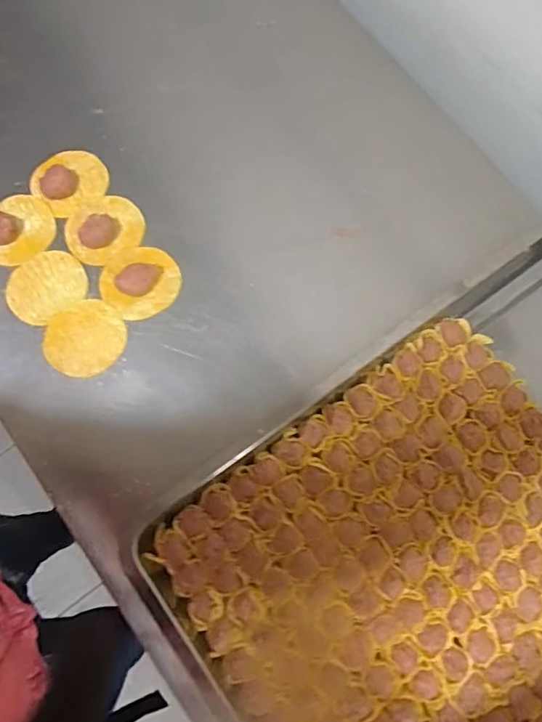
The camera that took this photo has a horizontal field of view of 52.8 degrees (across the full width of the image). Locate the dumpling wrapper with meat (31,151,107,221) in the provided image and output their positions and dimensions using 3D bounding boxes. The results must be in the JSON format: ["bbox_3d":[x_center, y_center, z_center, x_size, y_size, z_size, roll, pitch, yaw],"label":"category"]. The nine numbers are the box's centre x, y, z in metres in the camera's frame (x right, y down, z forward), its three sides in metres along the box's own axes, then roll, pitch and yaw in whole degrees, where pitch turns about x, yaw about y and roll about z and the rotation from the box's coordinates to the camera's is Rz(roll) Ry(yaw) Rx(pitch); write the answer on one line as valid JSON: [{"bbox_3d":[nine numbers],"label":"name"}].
[{"bbox_3d":[-0.225,-0.202,0.615,0.078,0.015,0.069,-43,80,-10],"label":"dumpling wrapper with meat"}]

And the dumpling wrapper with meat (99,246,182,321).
[{"bbox_3d":[-0.141,-0.089,0.582,0.078,0.022,0.081,0,76,0],"label":"dumpling wrapper with meat"}]

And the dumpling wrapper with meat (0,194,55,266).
[{"bbox_3d":[-0.278,-0.143,0.597,0.075,0.022,0.084,44,80,10],"label":"dumpling wrapper with meat"}]

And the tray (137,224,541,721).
[{"bbox_3d":[0.203,0.145,0.511,0.577,0.070,0.359,-35,79,-9],"label":"tray"}]

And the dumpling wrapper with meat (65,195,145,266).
[{"bbox_3d":[-0.184,-0.149,0.593,0.084,0.028,0.069,-31,78,-8],"label":"dumpling wrapper with meat"}]

